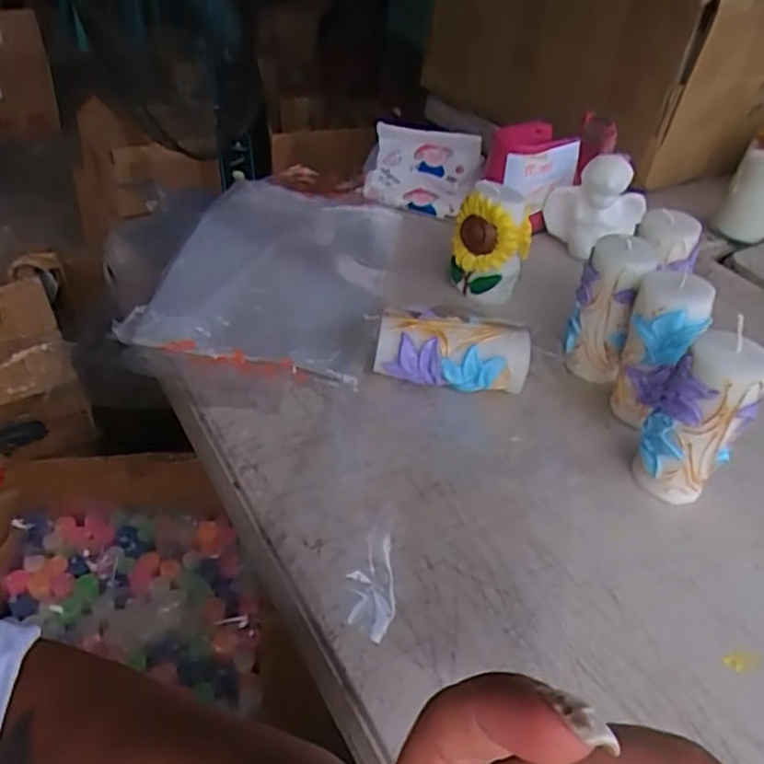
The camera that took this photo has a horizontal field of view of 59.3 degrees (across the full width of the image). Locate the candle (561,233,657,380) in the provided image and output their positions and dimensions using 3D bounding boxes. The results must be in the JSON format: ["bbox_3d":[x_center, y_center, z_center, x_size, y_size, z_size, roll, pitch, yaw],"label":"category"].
[{"bbox_3d":[0.171,-0.054,0.517,0.046,0.110,0.044,19,41,14],"label":"candle"}]

